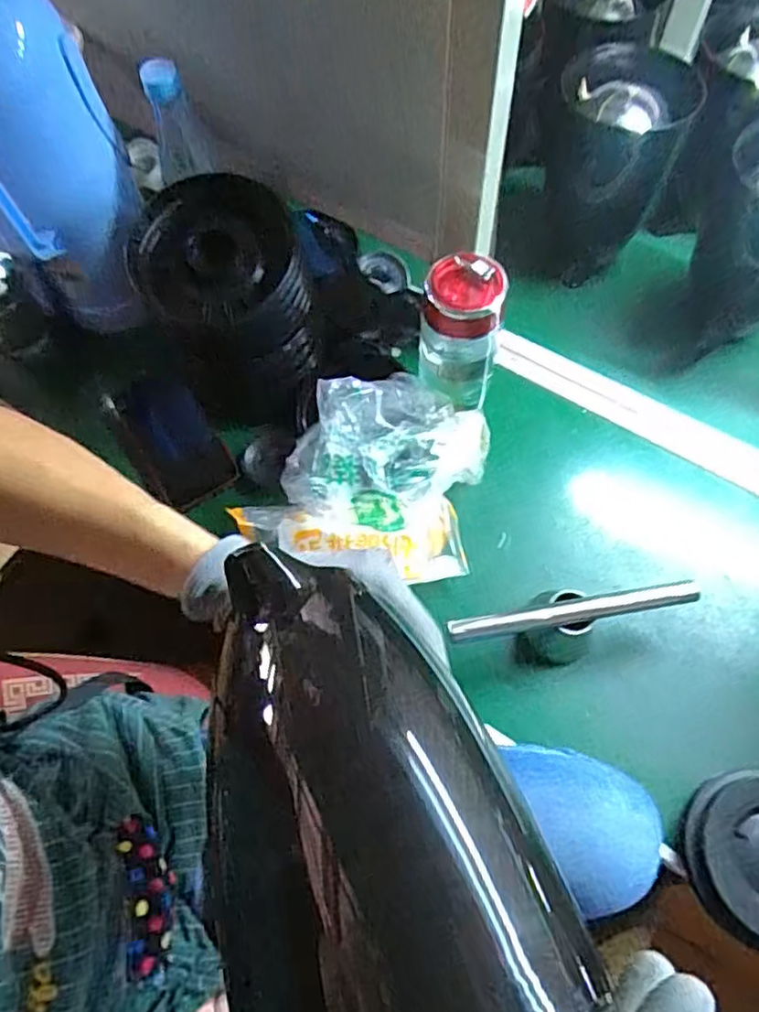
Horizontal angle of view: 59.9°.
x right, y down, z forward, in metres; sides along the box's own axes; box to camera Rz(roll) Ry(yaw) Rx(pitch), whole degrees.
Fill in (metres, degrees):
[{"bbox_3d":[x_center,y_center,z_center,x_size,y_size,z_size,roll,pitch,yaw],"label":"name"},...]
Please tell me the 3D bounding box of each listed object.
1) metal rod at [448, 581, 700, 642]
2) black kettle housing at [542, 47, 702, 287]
[{"bbox_3d":[0.155,0.084,0.523,0.200,0.012,0.017,-10,63,-3],"label":"metal rod"},{"bbox_3d":[0.247,-0.366,0.713,0.128,0.184,0.152,2,63,3],"label":"black kettle housing"}]

